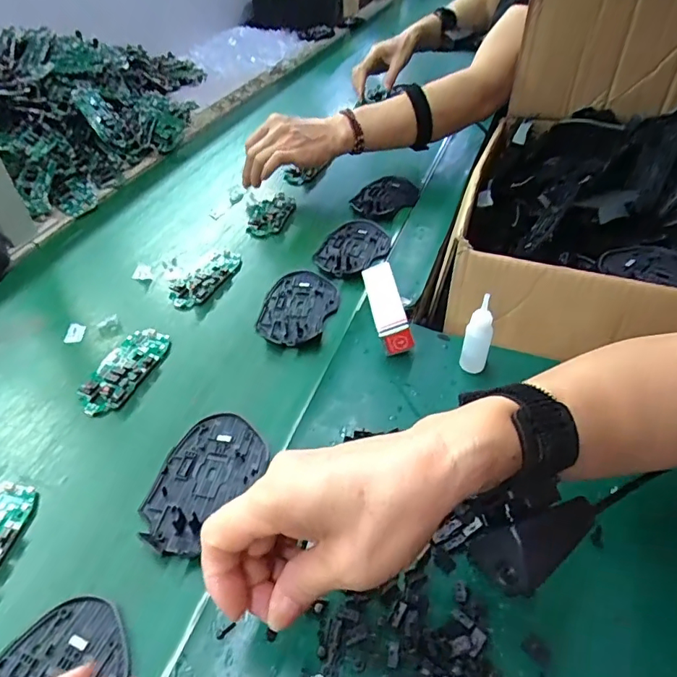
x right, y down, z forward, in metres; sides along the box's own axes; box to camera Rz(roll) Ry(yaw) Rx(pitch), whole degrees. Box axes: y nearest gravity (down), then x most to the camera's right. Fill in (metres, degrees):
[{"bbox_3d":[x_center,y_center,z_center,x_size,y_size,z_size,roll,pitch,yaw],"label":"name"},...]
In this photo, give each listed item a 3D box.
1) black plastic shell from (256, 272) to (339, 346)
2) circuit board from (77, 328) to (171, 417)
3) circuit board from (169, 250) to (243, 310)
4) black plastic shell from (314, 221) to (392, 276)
[{"bbox_3d":[-0.042,-0.033,0.507,0.072,0.010,0.110,11,45,13],"label":"black plastic shell"},{"bbox_3d":[-0.192,0.027,0.446,0.049,0.010,0.099,8,44,10],"label":"circuit board"},{"bbox_3d":[-0.146,-0.069,0.542,0.044,0.010,0.100,15,46,17],"label":"circuit board"},{"bbox_3d":[0.019,-0.109,0.584,0.070,0.008,0.114,17,46,18],"label":"black plastic shell"}]

